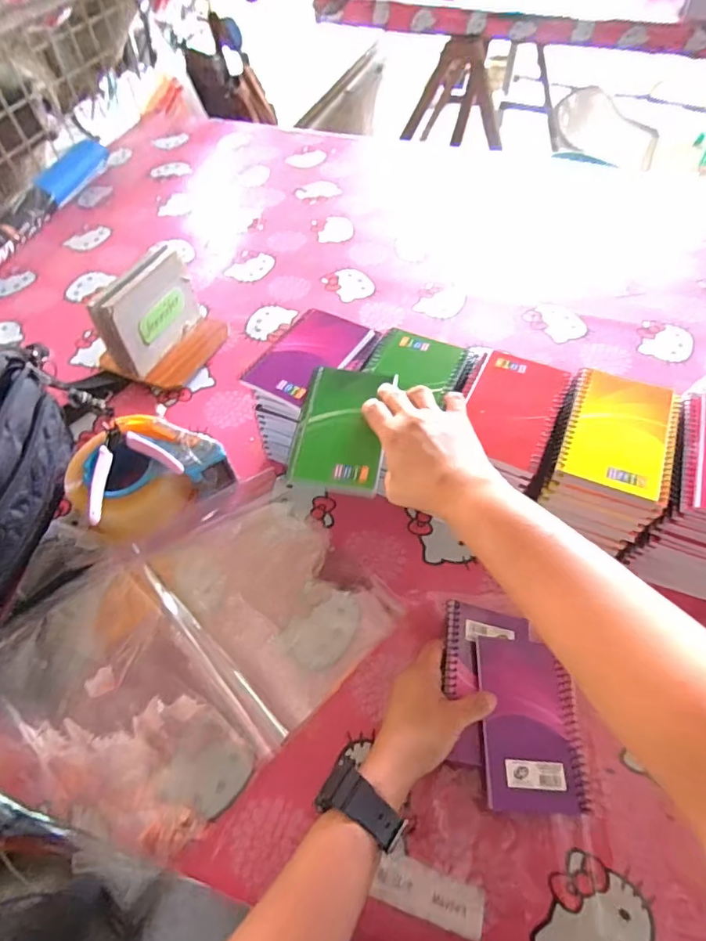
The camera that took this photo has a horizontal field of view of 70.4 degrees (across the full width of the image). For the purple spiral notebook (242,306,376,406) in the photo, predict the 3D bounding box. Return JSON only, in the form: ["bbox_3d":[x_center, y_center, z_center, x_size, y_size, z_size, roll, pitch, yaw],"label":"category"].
[{"bbox_3d":[-0.046,-0.123,0.524,0.081,0.011,0.129,27,62,19],"label":"purple spiral notebook"}]

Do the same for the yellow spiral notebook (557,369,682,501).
[{"bbox_3d":[0.239,-0.037,0.446,0.088,0.010,0.123,19,59,14],"label":"yellow spiral notebook"}]

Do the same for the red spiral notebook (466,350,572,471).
[{"bbox_3d":[0.152,-0.062,0.475,0.079,0.008,0.125,22,60,16],"label":"red spiral notebook"}]

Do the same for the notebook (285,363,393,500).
[{"bbox_3d":[-0.011,-0.040,0.462,0.079,0.016,0.130,6,57,6],"label":"notebook"}]

